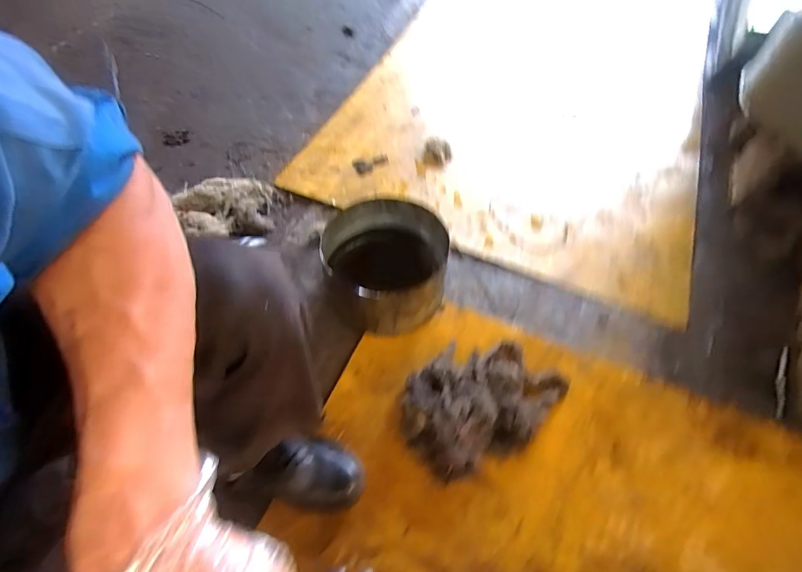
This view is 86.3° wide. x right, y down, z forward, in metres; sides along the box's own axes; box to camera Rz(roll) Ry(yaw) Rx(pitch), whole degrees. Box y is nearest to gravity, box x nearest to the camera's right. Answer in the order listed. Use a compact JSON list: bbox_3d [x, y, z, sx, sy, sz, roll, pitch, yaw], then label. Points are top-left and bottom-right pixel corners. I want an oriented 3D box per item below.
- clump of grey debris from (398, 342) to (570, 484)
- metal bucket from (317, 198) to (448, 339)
[{"bbox_3d":[0.138,0.198,0.760,0.289,0.056,0.213,-34,64,-19],"label":"clump of grey debris"},{"bbox_3d":[-0.036,-0.036,0.843,0.222,0.150,0.240,2,56,-3],"label":"metal bucket"}]

